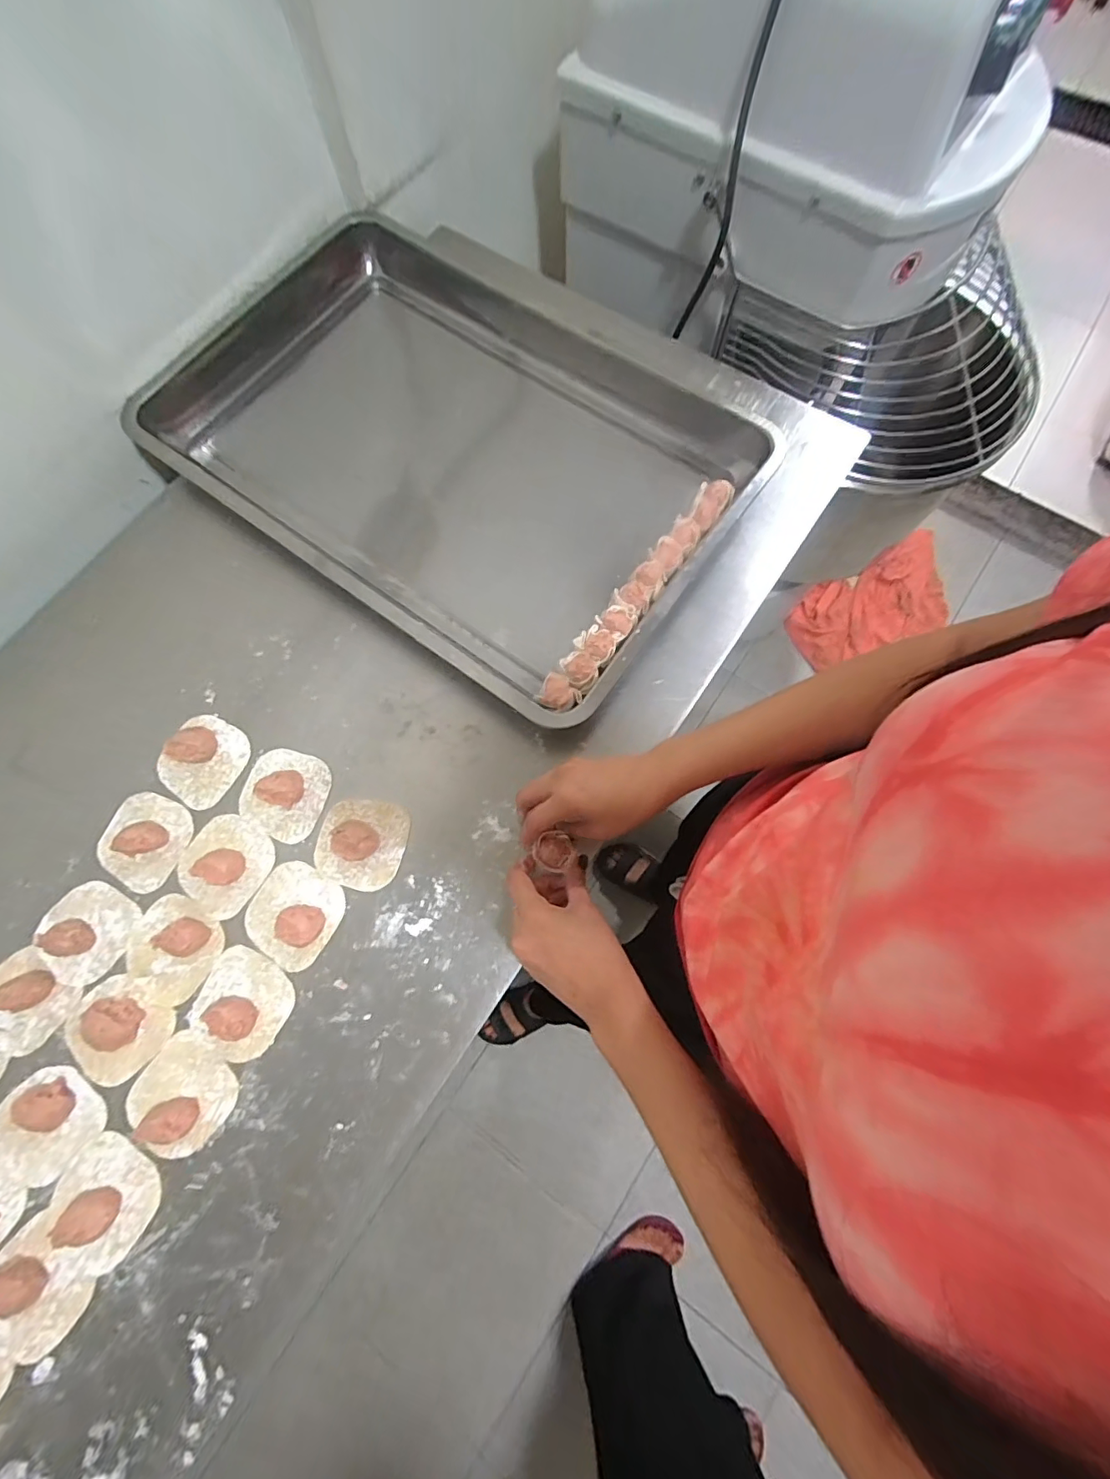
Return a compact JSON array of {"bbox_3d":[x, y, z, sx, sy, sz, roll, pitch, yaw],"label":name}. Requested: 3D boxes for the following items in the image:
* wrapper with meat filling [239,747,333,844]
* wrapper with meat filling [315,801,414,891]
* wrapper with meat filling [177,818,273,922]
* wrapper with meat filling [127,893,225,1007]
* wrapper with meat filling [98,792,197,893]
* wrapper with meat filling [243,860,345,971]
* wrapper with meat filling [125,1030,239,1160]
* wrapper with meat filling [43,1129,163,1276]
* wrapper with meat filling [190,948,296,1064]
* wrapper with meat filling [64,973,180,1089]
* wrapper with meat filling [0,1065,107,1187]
[{"bbox_3d":[-0.249,0.047,0.473,0.078,0.022,0.078,17,76,6],"label":"wrapper with meat filling"},{"bbox_3d":[-0.173,0.090,0.461,0.076,0.021,0.076,16,76,5],"label":"wrapper with meat filling"},{"bbox_3d":[-0.294,0.108,0.458,0.075,0.023,0.076,36,78,10],"label":"wrapper with meat filling"},{"bbox_3d":[-0.331,0.177,0.443,0.080,0.025,0.074,36,78,10],"label":"wrapper with meat filling"},{"bbox_3d":[-0.376,0.088,0.468,0.078,0.023,0.079,23,76,7],"label":"wrapper with meat filling"},{"bbox_3d":[-0.229,0.150,0.449,0.078,0.021,0.077,29,77,9],"label":"wrapper with meat filling"},{"bbox_3d":[-0.302,0.286,0.416,0.079,0.019,0.076,0,75,1],"label":"wrapper with meat filling"},{"bbox_3d":[-0.348,0.352,0.394,0.078,0.020,0.077,0,75,1],"label":"wrapper with meat filling"},{"bbox_3d":[-0.262,0.218,0.426,0.077,0.027,0.075,31,77,9],"label":"wrapper with meat filling"},{"bbox_3d":[-0.366,0.240,0.429,0.079,0.021,0.072,32,78,9],"label":"wrapper with meat filling"},{"bbox_3d":[-0.406,0.302,0.407,0.075,0.027,0.072,0,75,1],"label":"wrapper with meat filling"}]

